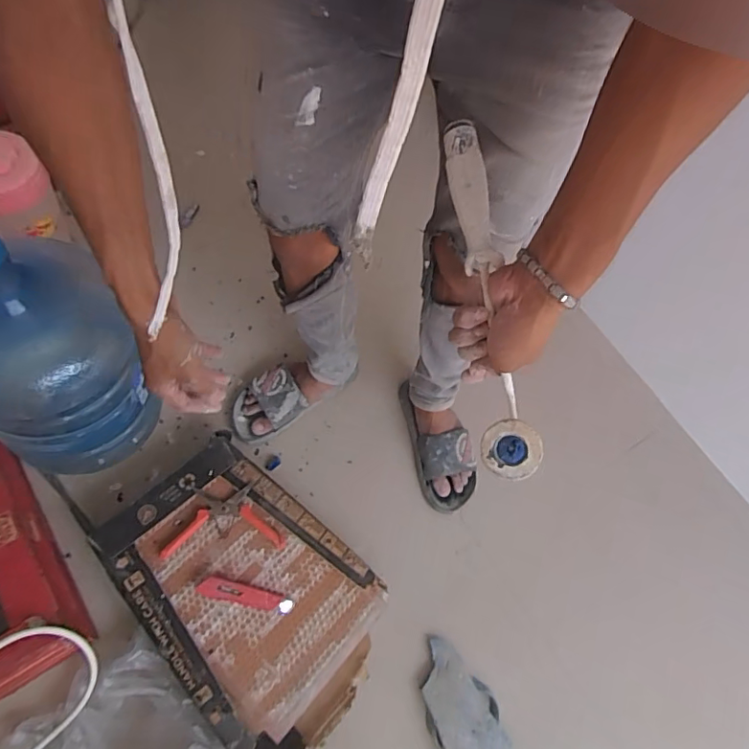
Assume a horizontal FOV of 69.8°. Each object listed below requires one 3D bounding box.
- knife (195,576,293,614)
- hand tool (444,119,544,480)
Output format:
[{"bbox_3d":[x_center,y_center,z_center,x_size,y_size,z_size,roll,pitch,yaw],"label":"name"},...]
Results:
[{"bbox_3d":[-0.200,0.343,0.837,0.144,0.013,0.029,18,55,-10],"label":"knife"},{"bbox_3d":[0.082,-0.079,0.410,0.048,0.082,0.329,3,48,1],"label":"hand tool"}]

